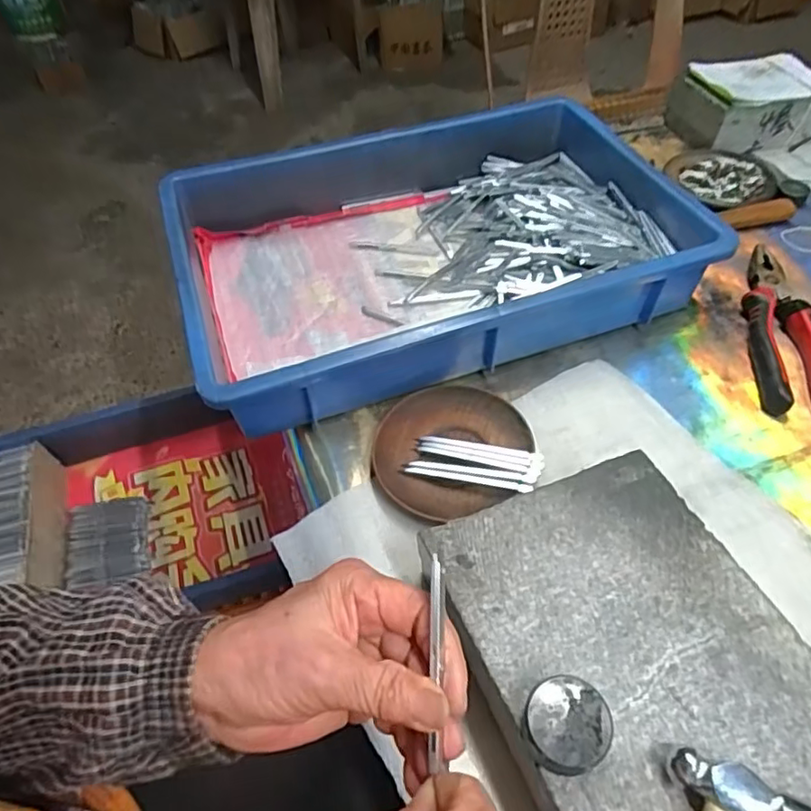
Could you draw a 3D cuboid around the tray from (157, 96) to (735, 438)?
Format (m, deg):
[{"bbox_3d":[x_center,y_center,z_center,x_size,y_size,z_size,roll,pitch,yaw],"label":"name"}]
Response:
[{"bbox_3d":[0.020,-0.149,0.548,0.424,0.076,0.285,-16,53,-12],"label":"tray"}]

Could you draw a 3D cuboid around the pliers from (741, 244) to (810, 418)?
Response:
[{"bbox_3d":[0.318,-0.064,0.510,0.051,0.027,0.209,7,52,6],"label":"pliers"}]

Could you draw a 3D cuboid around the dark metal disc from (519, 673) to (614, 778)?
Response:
[{"bbox_3d":[0.074,0.146,0.278,0.037,0.021,0.036,-1,51,2],"label":"dark metal disc"}]

